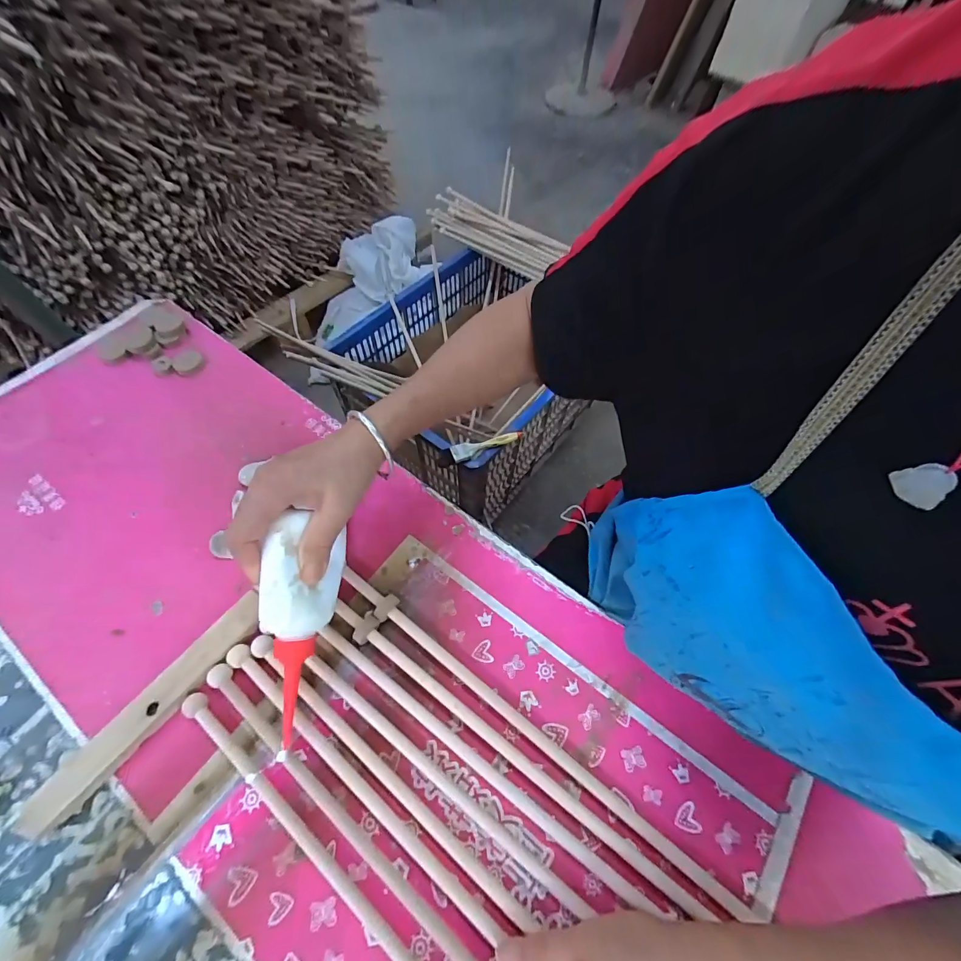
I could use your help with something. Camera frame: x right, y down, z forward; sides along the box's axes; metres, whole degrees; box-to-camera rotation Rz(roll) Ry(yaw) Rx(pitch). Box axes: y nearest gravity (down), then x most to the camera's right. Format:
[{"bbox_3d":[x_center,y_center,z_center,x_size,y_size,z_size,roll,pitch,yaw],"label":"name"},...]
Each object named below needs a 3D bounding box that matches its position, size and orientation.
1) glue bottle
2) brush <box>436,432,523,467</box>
[{"bbox_3d":[-0.140,0.108,0.323,0.051,0.037,0.160,-1,86,-2],"label":"glue bottle"},{"bbox_3d":[-0.001,-0.064,0.776,0.170,0.016,0.031,-18,63,-11],"label":"brush"}]

